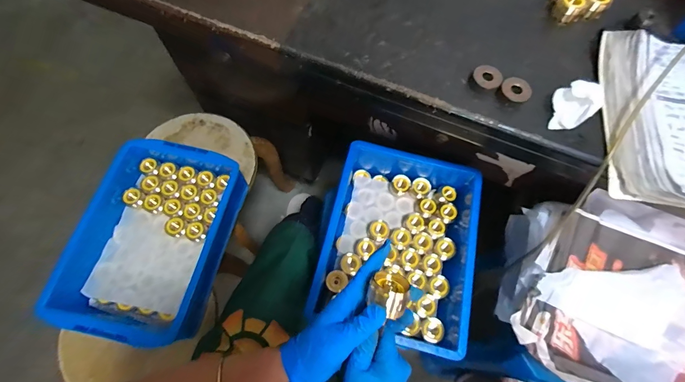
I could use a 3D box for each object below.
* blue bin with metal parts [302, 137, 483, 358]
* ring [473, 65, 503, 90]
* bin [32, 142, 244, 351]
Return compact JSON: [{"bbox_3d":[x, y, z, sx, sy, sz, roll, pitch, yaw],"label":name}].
[{"bbox_3d":[0.107,0.088,0.620,0.258,0.110,0.354,15,69,4],"label":"blue bin with metal parts"},{"bbox_3d":[0.203,-0.158,0.453,0.038,0.017,0.034,37,72,12],"label":"ring"},{"bbox_3d":[-0.358,0.085,0.629,0.242,0.098,0.358,11,69,2],"label":"bin"}]

